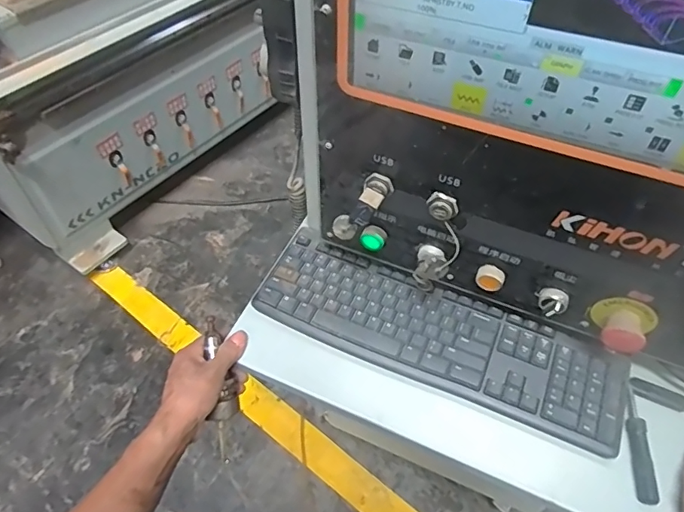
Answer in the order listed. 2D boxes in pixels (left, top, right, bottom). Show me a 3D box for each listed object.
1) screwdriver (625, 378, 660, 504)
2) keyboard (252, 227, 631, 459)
[{"bbox_3d":[0.315,0.196,0.531,0.018,0.016,0.123,8,51,5],"label":"screwdriver"},{"bbox_3d":[0.107,0.092,0.597,0.427,0.018,0.129,23,54,16],"label":"keyboard"}]

